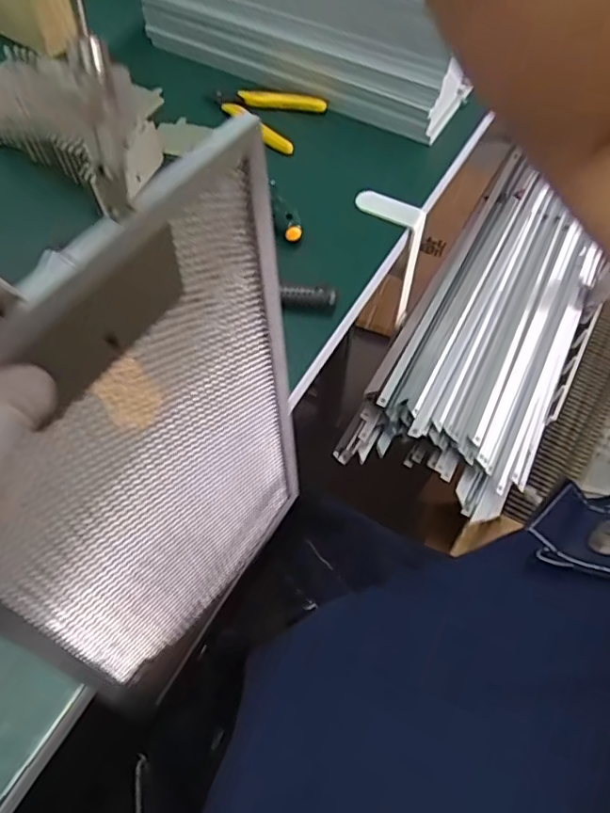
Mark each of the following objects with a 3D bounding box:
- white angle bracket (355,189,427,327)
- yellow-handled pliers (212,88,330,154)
[{"bbox_3d":[0.076,-0.139,0.586,0.065,0.147,0.019,24,62,13],"label":"white angle bracket"},{"bbox_3d":[-0.043,-0.292,0.592,0.106,0.017,0.078,24,62,13],"label":"yellow-handled pliers"}]

